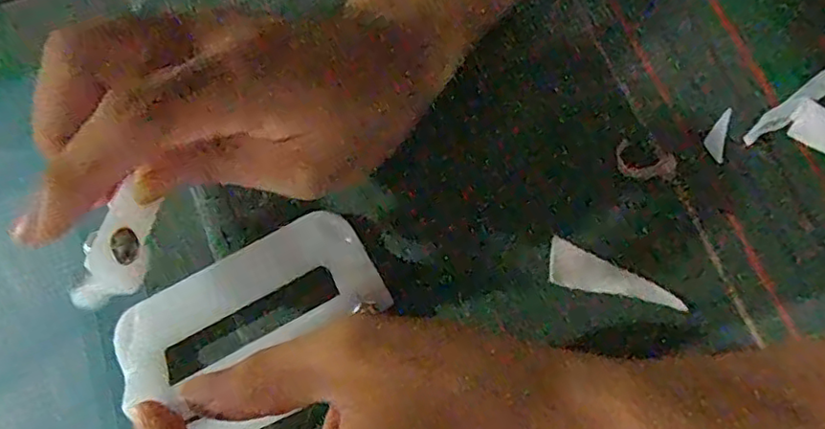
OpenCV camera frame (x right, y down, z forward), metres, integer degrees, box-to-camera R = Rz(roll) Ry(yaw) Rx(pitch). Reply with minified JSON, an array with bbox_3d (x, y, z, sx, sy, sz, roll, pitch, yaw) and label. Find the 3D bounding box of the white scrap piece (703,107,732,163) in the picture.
[{"bbox_3d":[0.148,-0.039,0.292,0.010,0.004,0.027,15,76,4],"label":"white scrap piece"}]

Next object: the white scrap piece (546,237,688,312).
[{"bbox_3d":[0.094,0.028,0.280,0.061,0.004,0.020,12,75,3],"label":"white scrap piece"}]

